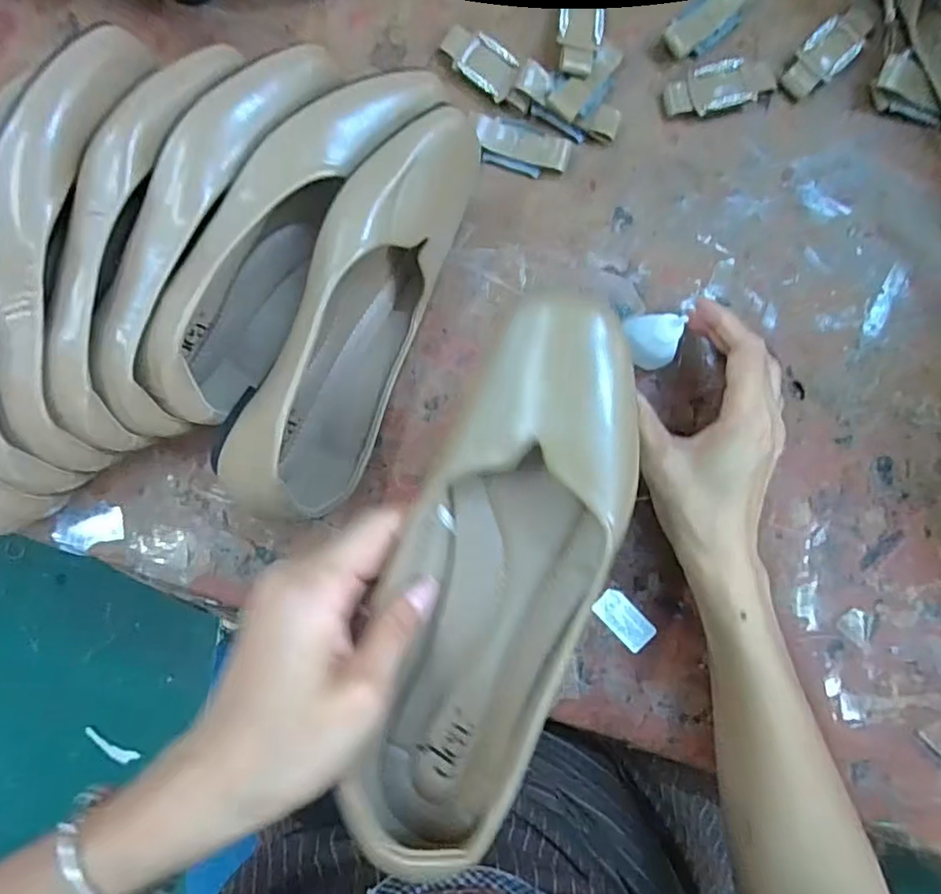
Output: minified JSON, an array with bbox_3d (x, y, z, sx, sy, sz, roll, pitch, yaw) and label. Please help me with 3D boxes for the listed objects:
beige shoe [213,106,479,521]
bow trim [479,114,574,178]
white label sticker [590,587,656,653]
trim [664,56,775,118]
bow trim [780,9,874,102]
[{"bbox_3d":[-0.059,-0.070,0.323,0.065,0.086,0.229,27,89,0],"label":"beige shoe"},{"bbox_3d":[0.032,-0.187,0.363,0.059,0.005,0.028,15,89,0],"label":"bow trim"},{"bbox_3d":[0.096,0.108,0.363,0.021,0.004,0.039,-43,87,-2],"label":"white label sticker"},{"bbox_3d":[0.155,-0.223,0.362,0.067,0.011,0.029,-15,89,0],"label":"trim"},{"bbox_3d":[0.222,-0.245,0.361,0.063,0.009,0.029,-42,89,-1],"label":"bow trim"}]

